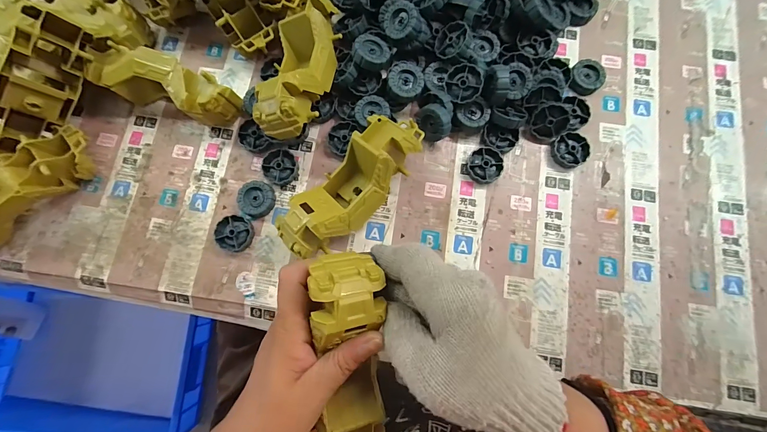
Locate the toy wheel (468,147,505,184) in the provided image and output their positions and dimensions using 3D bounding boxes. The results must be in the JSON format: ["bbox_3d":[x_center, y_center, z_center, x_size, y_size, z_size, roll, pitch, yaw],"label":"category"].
[{"bbox_3d":[0.112,-0.055,0.367,0.038,0.013,0.041,0,79,2],"label":"toy wheel"}]

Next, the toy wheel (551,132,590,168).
[{"bbox_3d":[0.207,-0.072,0.369,0.037,0.012,0.038,0,79,2],"label":"toy wheel"}]

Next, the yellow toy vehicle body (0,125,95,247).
[{"bbox_3d":[-0.393,-0.027,0.355,0.180,0.052,0.058,-39,80,-6],"label":"yellow toy vehicle body"}]

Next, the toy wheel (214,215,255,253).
[{"bbox_3d":[-0.159,0.019,0.356,0.039,0.012,0.036,0,79,2],"label":"toy wheel"}]

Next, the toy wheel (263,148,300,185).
[{"bbox_3d":[-0.113,-0.054,0.368,0.037,0.013,0.040,0,79,2],"label":"toy wheel"}]

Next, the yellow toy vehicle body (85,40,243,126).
[{"bbox_3d":[-0.234,-0.139,0.367,0.153,0.059,0.049,19,80,5],"label":"yellow toy vehicle body"}]

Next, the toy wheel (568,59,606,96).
[{"bbox_3d":[0.237,-0.162,0.387,0.042,0.014,0.044,0,79,2],"label":"toy wheel"}]

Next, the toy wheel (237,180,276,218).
[{"bbox_3d":[-0.137,-0.018,0.362,0.039,0.013,0.037,0,79,2],"label":"toy wheel"}]

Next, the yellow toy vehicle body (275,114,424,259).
[{"bbox_3d":[-0.028,-0.030,0.335,0.060,0.067,0.168,41,82,9],"label":"yellow toy vehicle body"}]

